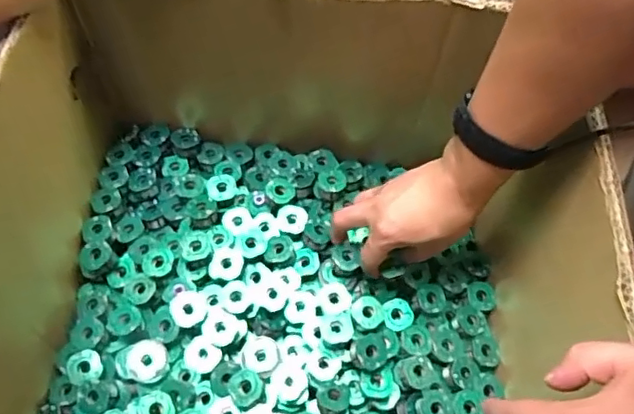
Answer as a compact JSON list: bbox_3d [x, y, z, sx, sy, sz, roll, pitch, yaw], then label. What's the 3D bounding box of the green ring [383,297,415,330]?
[{"bbox_3d":[0.082,0.107,0.560,0.030,0.008,0.031,1,60,-2],"label":"green ring"}]

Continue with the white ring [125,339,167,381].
[{"bbox_3d":[-0.163,0.147,0.534,0.035,0.011,0.035,-9,73,-24],"label":"white ring"}]

